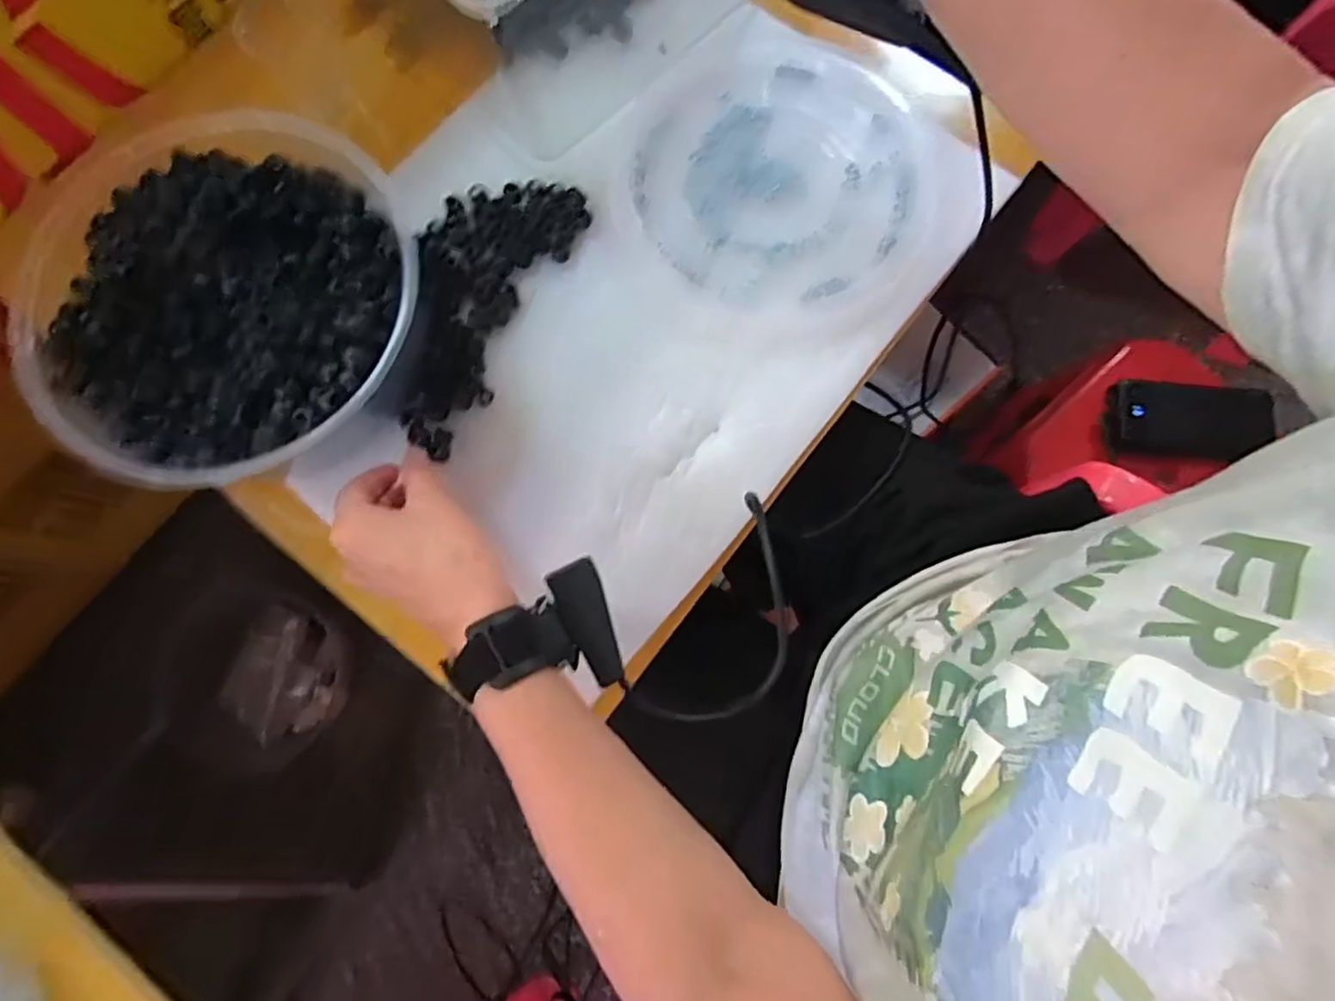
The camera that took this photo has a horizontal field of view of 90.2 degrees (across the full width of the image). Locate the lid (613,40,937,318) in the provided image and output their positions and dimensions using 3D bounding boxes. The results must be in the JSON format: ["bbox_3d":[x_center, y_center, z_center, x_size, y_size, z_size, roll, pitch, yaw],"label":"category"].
[{"bbox_3d":[0.087,-0.257,0.521,0.234,0.012,0.234,0,77,0],"label":"lid"}]

